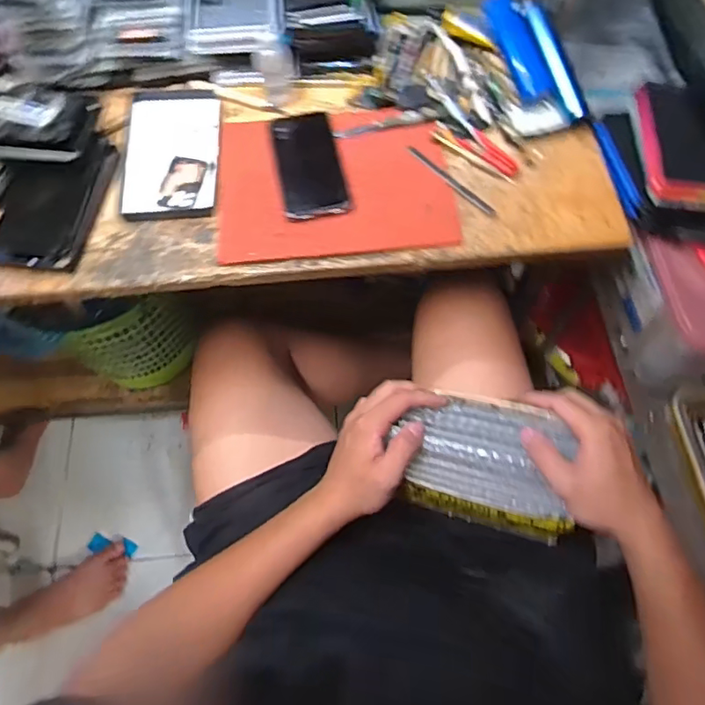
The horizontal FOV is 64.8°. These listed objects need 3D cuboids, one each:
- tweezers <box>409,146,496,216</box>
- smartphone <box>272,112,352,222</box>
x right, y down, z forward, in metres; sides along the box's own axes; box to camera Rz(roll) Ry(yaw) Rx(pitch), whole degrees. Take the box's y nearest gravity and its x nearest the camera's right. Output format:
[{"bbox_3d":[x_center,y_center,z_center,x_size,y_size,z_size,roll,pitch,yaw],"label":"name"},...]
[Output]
[{"bbox_3d":[0.108,-0.189,0.610,0.009,0.012,0.123,-42,71,-16],"label":"tweezers"},{"bbox_3d":[-0.050,-0.217,0.627,0.069,0.004,0.156,-11,65,-4],"label":"smartphone"}]

